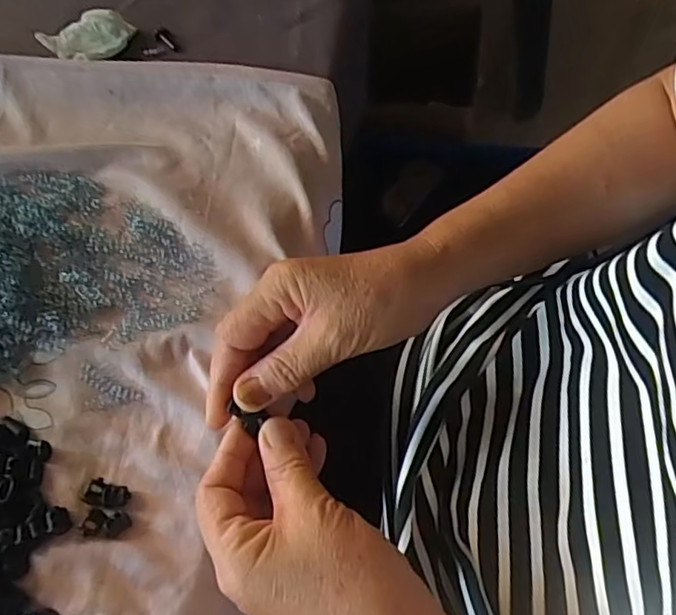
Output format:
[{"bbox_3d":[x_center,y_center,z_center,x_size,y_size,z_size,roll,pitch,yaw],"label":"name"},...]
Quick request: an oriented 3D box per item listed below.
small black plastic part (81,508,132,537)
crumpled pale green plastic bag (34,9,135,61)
[{"bbox_3d":[-0.135,0.126,0.342,0.025,0.004,0.015,7,46,-8],"label":"small black plastic part"},{"bbox_3d":[-0.231,-0.250,0.538,0.081,0.019,0.043,-16,59,-5],"label":"crumpled pale green plastic bag"}]

